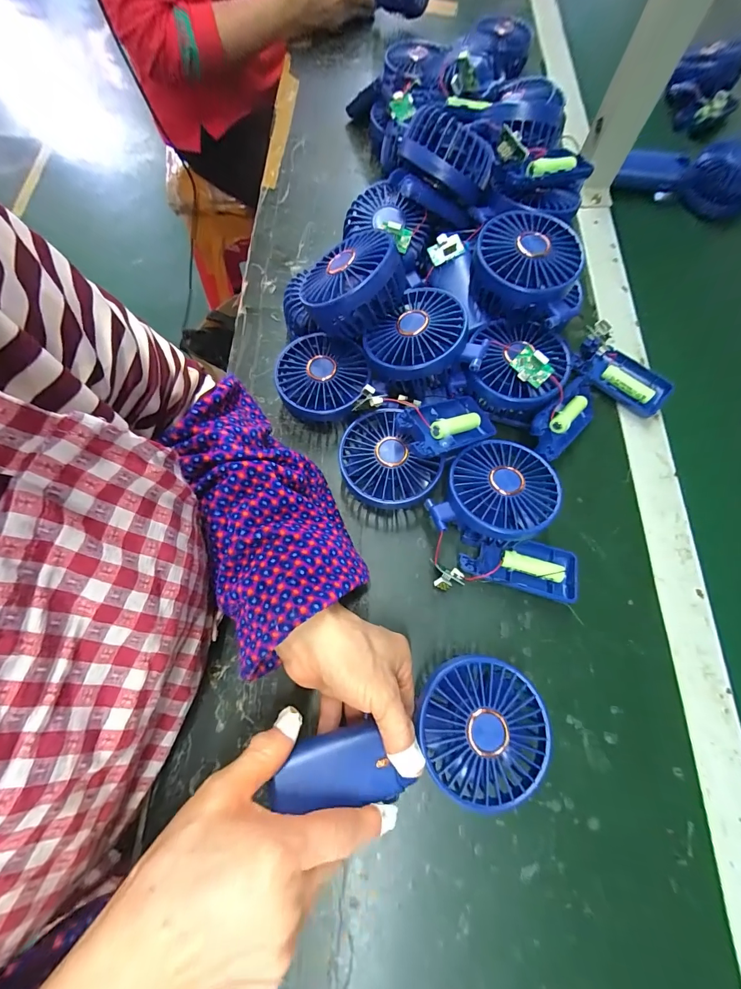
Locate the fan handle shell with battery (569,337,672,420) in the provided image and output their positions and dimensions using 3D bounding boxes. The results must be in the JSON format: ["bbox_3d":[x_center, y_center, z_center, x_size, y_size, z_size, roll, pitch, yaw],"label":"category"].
[{"bbox_3d":[0.252,-0.117,0.377,0.095,0.020,0.044,38,75,12],"label":"fan handle shell with battery"}]

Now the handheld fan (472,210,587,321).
[{"bbox_3d":[0.131,-0.197,0.321,0.084,0.046,0.081,11,71,4],"label":"handheld fan"}]

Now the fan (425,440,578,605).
[{"bbox_3d":[0.108,0.022,0.306,0.117,0.053,0.132,-5,71,-2],"label":"fan"}]

